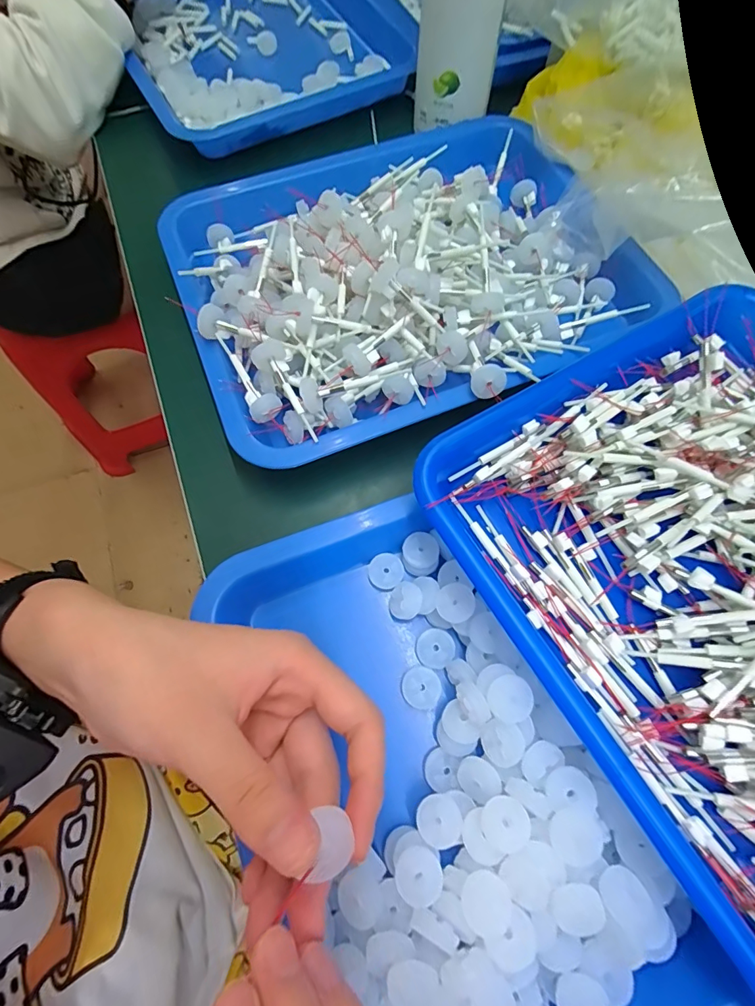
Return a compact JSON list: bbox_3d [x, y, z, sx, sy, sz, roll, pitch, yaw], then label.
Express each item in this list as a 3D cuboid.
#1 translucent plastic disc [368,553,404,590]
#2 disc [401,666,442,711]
[{"bbox_3d":[0.005,0.041,0.267,0.020,0.006,0.020,0,68,0],"label":"translucent plastic disc"},{"bbox_3d":[0.024,0.100,0.243,0.021,0.004,0.021,0,68,0],"label":"disc"}]

